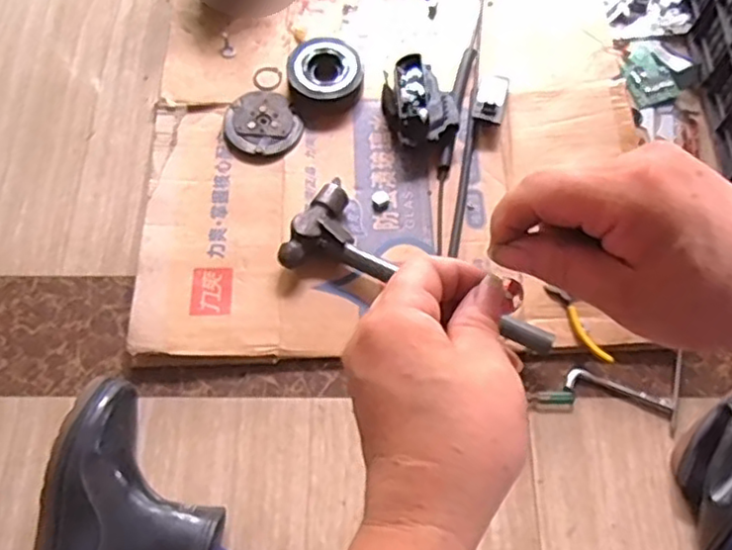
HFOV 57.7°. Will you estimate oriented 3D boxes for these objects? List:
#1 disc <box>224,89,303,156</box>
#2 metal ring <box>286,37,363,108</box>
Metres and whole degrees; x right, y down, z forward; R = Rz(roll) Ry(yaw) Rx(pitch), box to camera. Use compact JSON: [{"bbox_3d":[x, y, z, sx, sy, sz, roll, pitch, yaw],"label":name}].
[{"bbox_3d":[-0.139,-0.204,0.889,0.093,0.013,0.108,-26,68,-11],"label":"disc"},{"bbox_3d":[-0.054,-0.274,0.910,0.096,0.042,0.096,0,66,0],"label":"metal ring"}]

